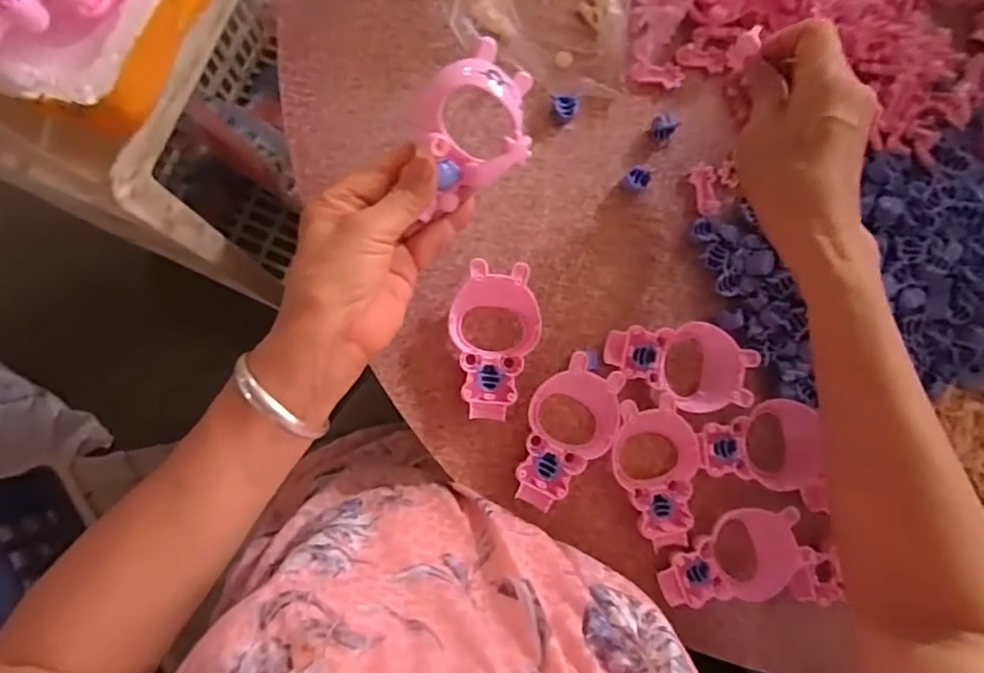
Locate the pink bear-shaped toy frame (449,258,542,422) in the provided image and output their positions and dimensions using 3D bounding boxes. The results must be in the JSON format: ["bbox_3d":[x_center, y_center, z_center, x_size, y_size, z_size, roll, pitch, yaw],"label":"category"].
[{"bbox_3d":[0.001,0.003,0.380,0.058,0.026,0.102,6,85,-5],"label":"pink bear-shaped toy frame"}]

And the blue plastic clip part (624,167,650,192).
[{"bbox_3d":[0.106,-0.114,0.409,0.016,0.016,0.016,0,85,-5],"label":"blue plastic clip part"}]

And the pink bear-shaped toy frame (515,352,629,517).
[{"bbox_3d":[0.048,0.065,0.381,0.059,0.025,0.103,27,83,-3],"label":"pink bear-shaped toy frame"}]

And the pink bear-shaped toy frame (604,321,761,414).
[{"bbox_3d":[0.130,0.018,0.394,0.101,0.026,0.059,14,84,-4],"label":"pink bear-shaped toy frame"}]

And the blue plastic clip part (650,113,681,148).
[{"bbox_3d":[0.127,-0.154,0.413,0.020,0.016,0.013,38,83,-1],"label":"blue plastic clip part"}]

